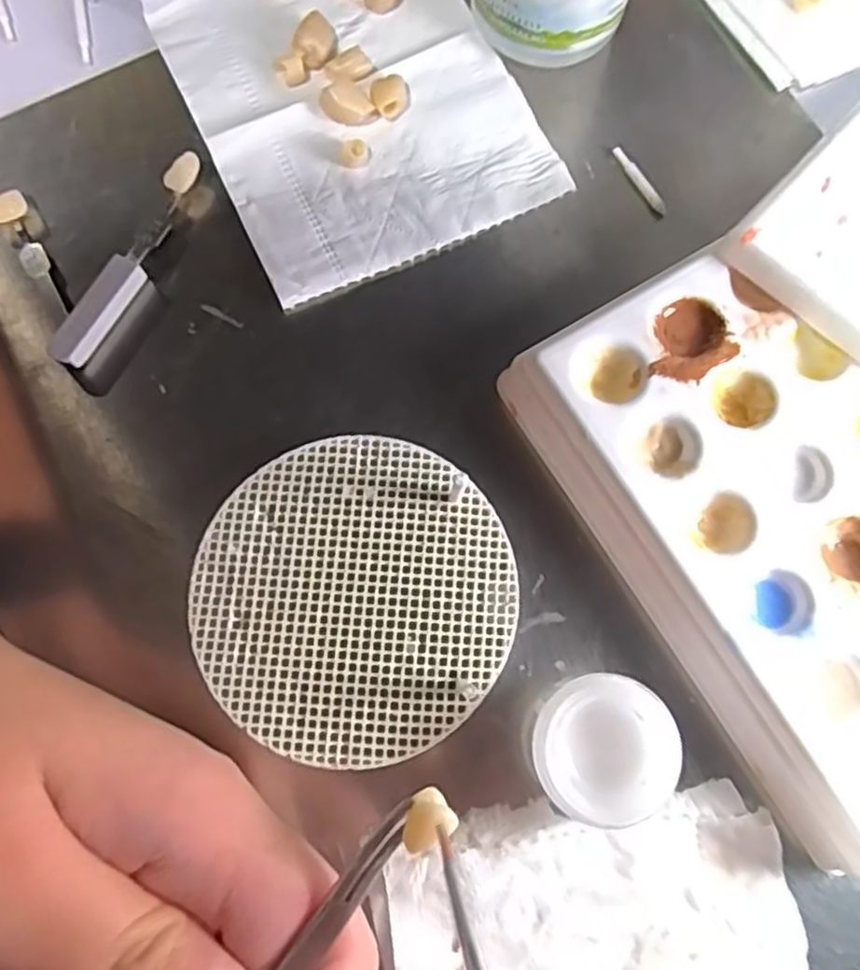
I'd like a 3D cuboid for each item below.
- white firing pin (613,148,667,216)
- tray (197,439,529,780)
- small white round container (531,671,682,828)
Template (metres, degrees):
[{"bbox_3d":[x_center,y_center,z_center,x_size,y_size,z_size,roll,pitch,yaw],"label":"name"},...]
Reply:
[{"bbox_3d":[0.061,-0.089,0.208,0.004,0.004,0.024,-32,79,-7],"label":"white firing pin"},{"bbox_3d":[-0.018,0.028,0.175,0.076,0.010,0.073,0,76,0],"label":"tray"},{"bbox_3d":[0.039,0.059,0.163,0.030,0.016,0.031,0,76,0],"label":"small white round container"}]

